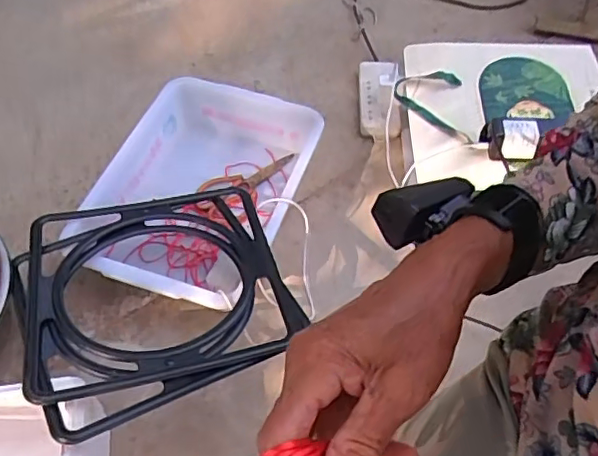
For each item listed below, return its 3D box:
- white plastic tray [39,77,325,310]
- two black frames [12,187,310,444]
[{"bbox_3d":[-0.162,-0.064,0.963,0.308,0.088,0.421,20,56,10],"label":"white plastic tray"},{"bbox_3d":[-0.196,0.080,0.793,0.349,0.040,0.363,-15,44,-17],"label":"two black frames"}]

